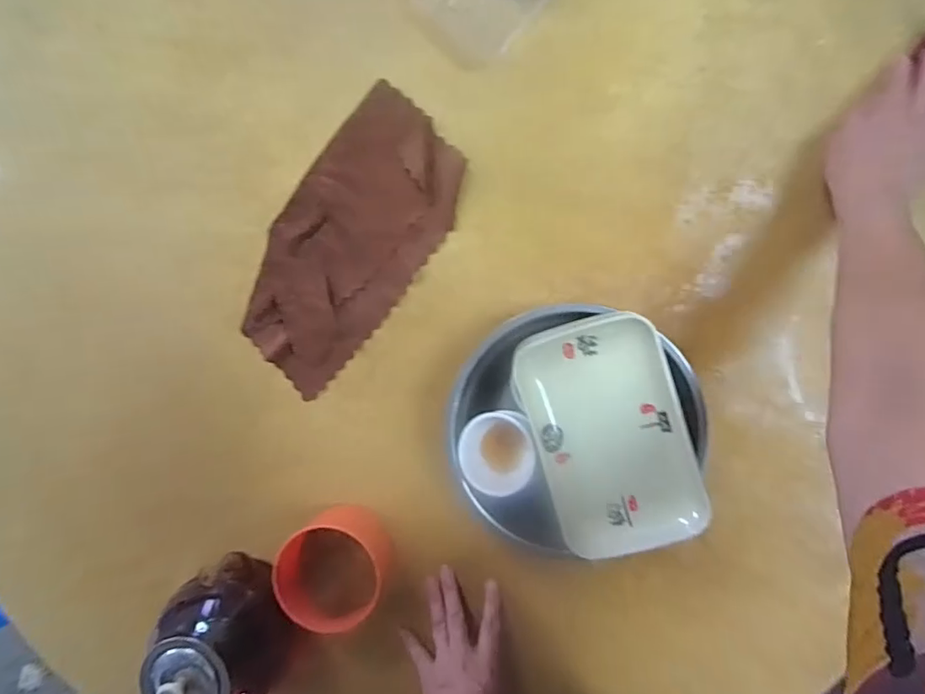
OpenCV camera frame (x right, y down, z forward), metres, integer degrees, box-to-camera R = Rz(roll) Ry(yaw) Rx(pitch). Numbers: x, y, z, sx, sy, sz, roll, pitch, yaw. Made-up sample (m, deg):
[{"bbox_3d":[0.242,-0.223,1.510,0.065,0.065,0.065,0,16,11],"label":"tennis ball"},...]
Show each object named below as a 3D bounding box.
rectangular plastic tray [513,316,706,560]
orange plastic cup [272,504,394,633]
[{"bbox_3d":[0.123,0.074,0.453,0.120,0.027,0.192,-19,89,6],"label":"rectangular plastic tray"},{"bbox_3d":[-0.126,0.219,0.542,0.098,0.068,0.098,0,91,6],"label":"orange plastic cup"}]

